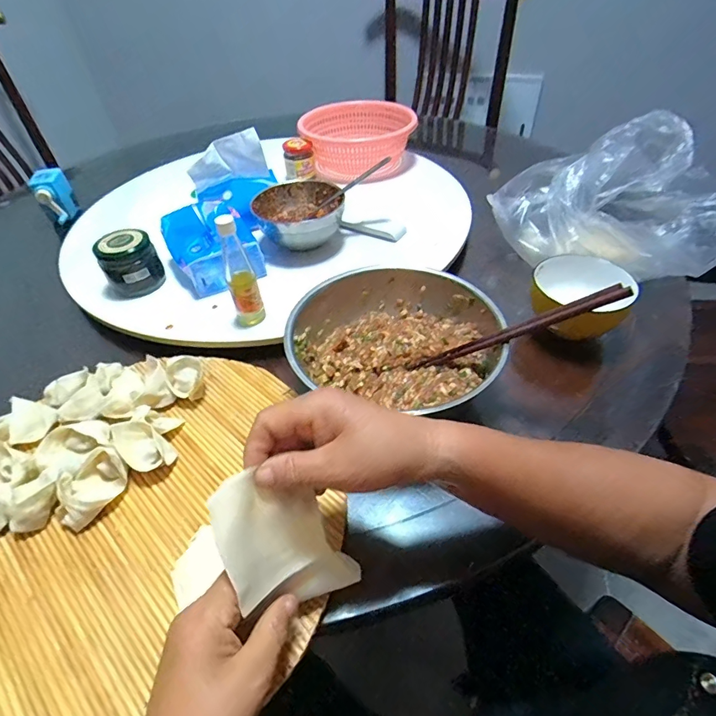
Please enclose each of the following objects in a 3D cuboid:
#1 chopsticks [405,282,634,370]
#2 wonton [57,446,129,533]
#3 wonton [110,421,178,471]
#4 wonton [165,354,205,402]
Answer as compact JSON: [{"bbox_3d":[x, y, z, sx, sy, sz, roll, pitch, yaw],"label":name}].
[{"bbox_3d":[0.145,-0.022,0.431,0.220,0.016,0.015,-23,35,34],"label":"chopsticks"},{"bbox_3d":[-0.244,0.116,0.395,0.045,0.040,0.065,13,48,15],"label":"wonton"},{"bbox_3d":[-0.206,0.086,0.421,0.047,0.044,0.039,33,56,30],"label":"wonton"},{"bbox_3d":[-0.189,0.025,0.483,0.038,0.038,0.044,-25,49,-20],"label":"wonton"}]

